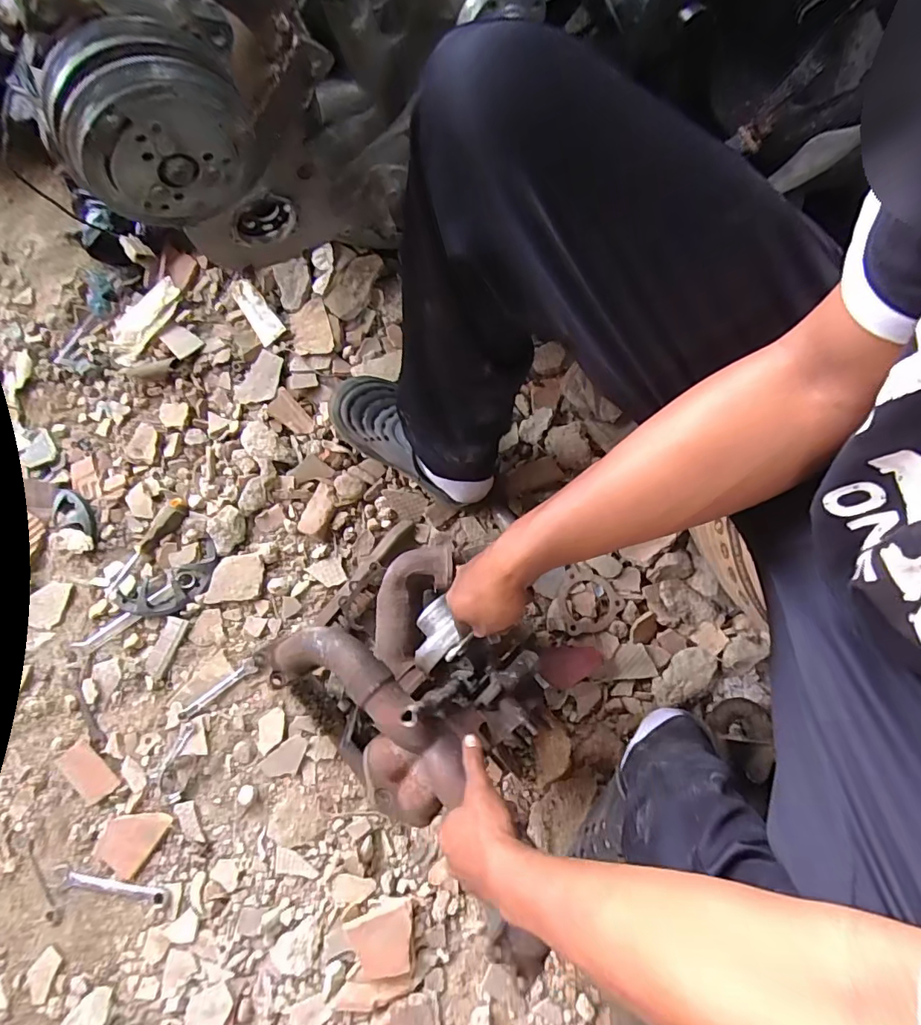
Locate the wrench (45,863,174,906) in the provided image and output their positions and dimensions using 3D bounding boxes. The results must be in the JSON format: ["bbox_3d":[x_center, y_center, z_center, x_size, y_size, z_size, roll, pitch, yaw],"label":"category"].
[{"bbox_3d":[-0.463,0.494,0.664,0.160,0.005,0.031,7,79,3],"label":"wrench"}]

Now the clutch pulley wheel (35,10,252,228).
[{"bbox_3d":[-0.215,-0.266,0.355,0.127,0.114,0.059,-22,77,-2],"label":"clutch pulley wheel"}]

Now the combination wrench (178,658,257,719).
[{"bbox_3d":[-0.342,0.252,0.707,0.121,0.005,0.019,-39,80,-6],"label":"combination wrench"}]

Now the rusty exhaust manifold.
[{"bbox_3d":[-0.075,0.206,0.607,0.261,0.176,0.249,-34,80,-5],"label":"rusty exhaust manifold"}]

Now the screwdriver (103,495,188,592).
[{"bbox_3d":[-0.471,0.048,0.750,0.033,0.026,0.163,30,81,7],"label":"screwdriver"}]

